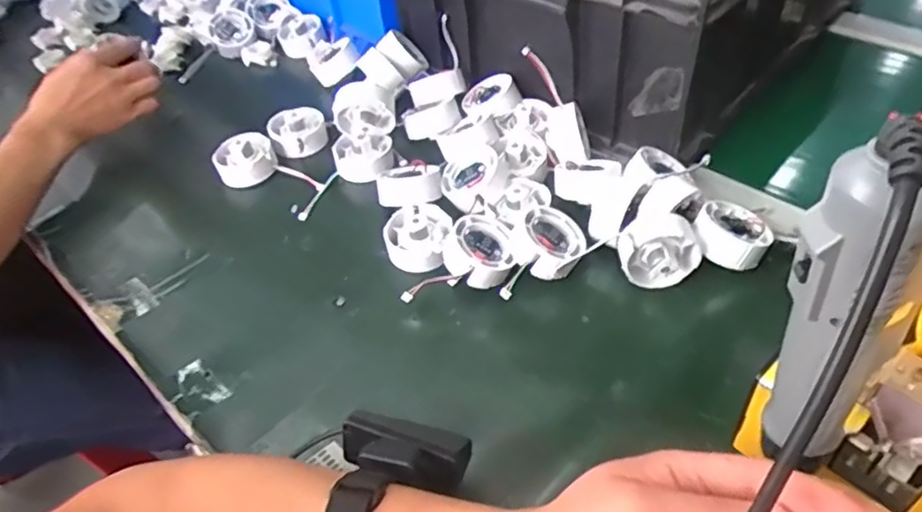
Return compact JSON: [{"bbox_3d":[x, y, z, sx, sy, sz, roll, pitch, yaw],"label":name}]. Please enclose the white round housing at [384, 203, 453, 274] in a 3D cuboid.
[{"bbox_3d":[-0.035,-0.017,0.540,0.051,0.031,0.062,-2,46,5],"label":"white round housing"}]

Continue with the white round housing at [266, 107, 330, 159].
[{"bbox_3d":[-0.162,-0.122,0.663,0.056,0.032,0.056,-4,46,4],"label":"white round housing"}]

